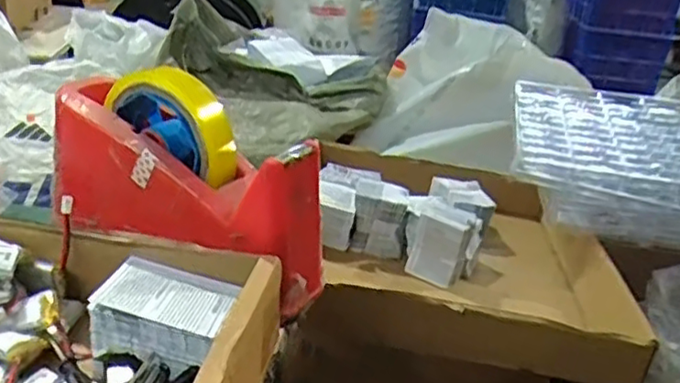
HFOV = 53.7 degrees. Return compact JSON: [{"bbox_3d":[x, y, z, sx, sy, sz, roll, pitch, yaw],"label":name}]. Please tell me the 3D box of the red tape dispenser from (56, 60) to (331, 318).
[{"bbox_3d":[-0.098,-0.011,0.427,0.204,0.120,0.059,24,26,18],"label":"red tape dispenser"}]

